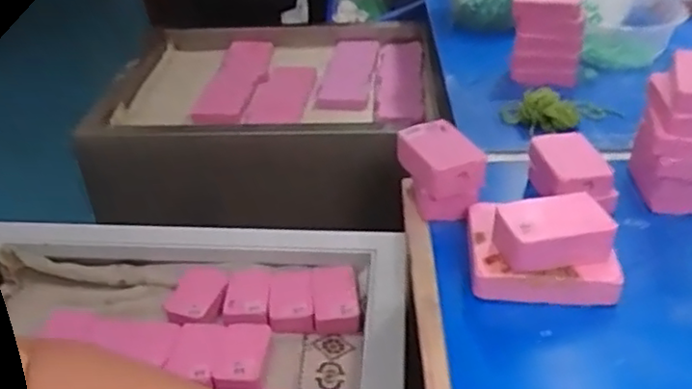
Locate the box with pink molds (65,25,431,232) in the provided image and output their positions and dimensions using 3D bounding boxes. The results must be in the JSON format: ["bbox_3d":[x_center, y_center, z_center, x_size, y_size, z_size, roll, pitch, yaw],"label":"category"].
[{"bbox_3d":[-0.115,-0.117,1.050,0.462,0.155,0.367,0,34,4],"label":"box with pink molds"}]

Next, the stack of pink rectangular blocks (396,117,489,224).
[{"bbox_3d":[0.074,-0.017,0.557,0.048,0.060,0.073,-17,36,-21],"label":"stack of pink rectangular blocks"}]

